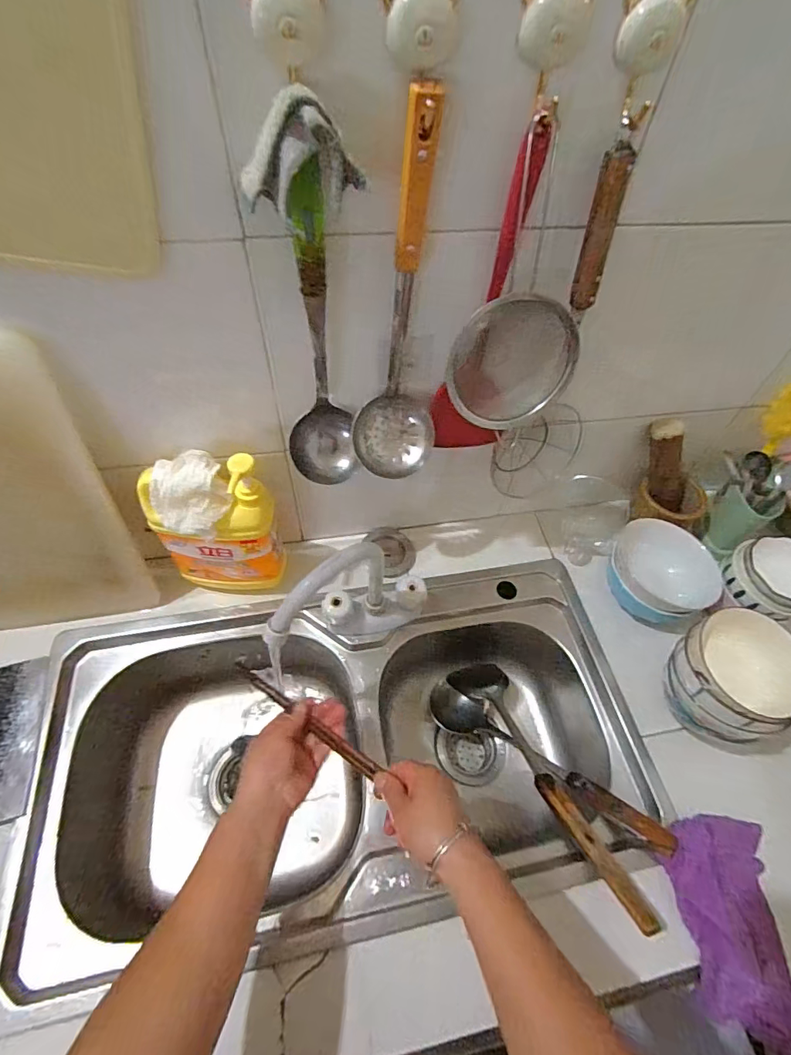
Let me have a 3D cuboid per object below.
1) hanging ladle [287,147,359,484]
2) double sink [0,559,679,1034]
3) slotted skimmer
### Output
[{"bbox_3d":[-0.078,-0.167,0.455,0.074,0.316,0.054,2,55,-2],"label":"hanging ladle"},{"bbox_3d":[-0.067,0.316,0.670,0.744,0.199,0.412,-8,56,-8],"label":"double sink"},{"bbox_3d":[0.005,-0.183,0.449,0.089,0.337,0.068,7,55,1],"label":"slotted skimmer"}]

